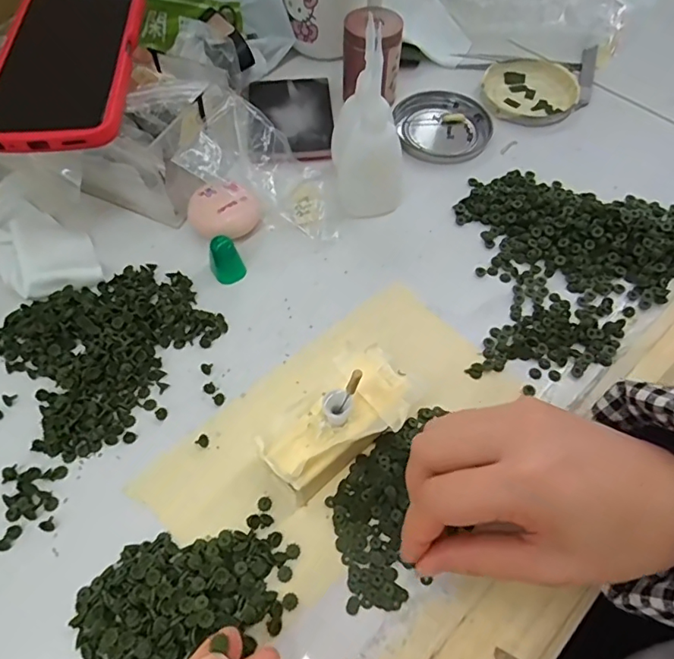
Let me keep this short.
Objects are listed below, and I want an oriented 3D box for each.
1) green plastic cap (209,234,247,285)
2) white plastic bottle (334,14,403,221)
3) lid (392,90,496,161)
[{"bbox_3d":[-0.071,-0.045,0.332,0.019,0.027,0.017,-31,64,-17],"label":"green plastic cap"},{"bbox_3d":[0.022,-0.129,0.332,0.048,0.115,0.051,0,59,-1],"label":"white plastic bottle"},{"bbox_3d":[0.084,-0.164,0.422,0.076,0.014,0.082,0,59,0],"label":"lid"}]

